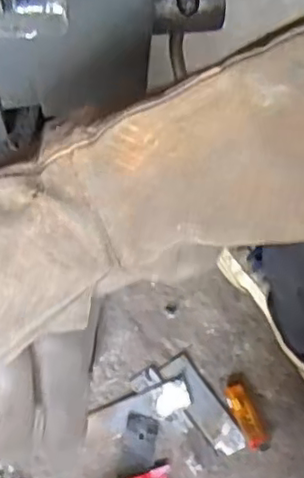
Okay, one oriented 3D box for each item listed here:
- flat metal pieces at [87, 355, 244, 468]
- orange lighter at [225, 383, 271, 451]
[{"bbox_3d":[0.014,0.216,0.737,0.141,0.014,0.127,-34,71,-12],"label":"flat metal pieces"},{"bbox_3d":[0.110,0.204,0.741,0.027,0.018,0.080,-23,69,-8],"label":"orange lighter"}]

